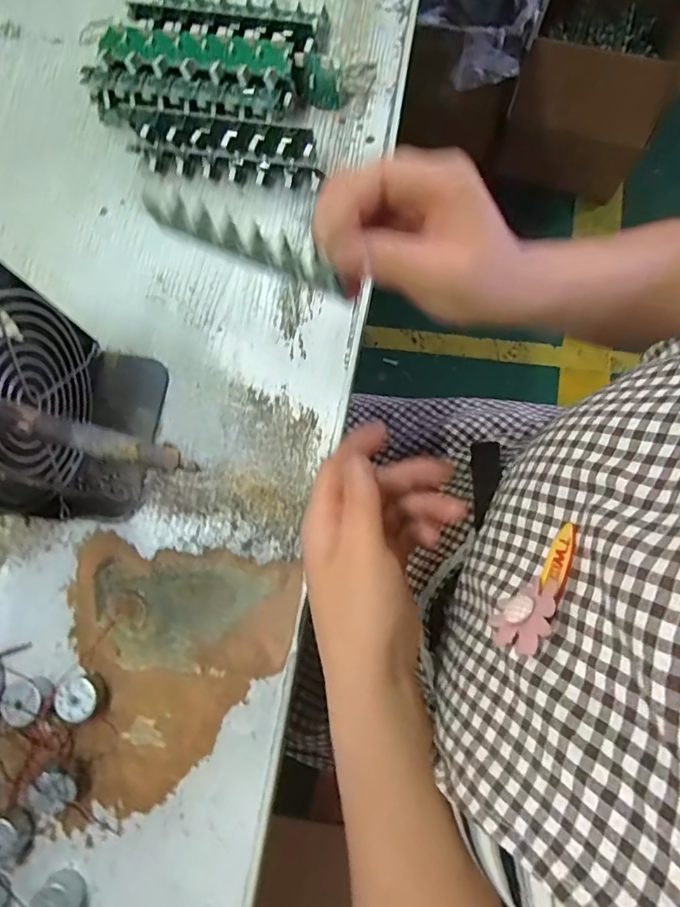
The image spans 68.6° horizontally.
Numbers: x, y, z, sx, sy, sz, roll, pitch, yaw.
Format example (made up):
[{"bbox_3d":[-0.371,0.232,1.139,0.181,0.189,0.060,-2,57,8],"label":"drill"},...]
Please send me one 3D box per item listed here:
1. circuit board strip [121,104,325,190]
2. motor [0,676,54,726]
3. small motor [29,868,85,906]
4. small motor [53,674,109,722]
[{"bbox_3d":[-0.081,-0.213,0.352,0.136,0.028,0.032,10,79,3],"label":"circuit board strip"},{"bbox_3d":[-0.181,0.142,0.287,0.021,0.016,0.023,0,78,1],"label":"motor"},{"bbox_3d":[-0.151,0.240,0.266,0.024,0.013,0.024,0,78,1],"label":"small motor"},{"bbox_3d":[-0.150,0.140,0.288,0.025,0.014,0.022,-4,78,1],"label":"small motor"}]

